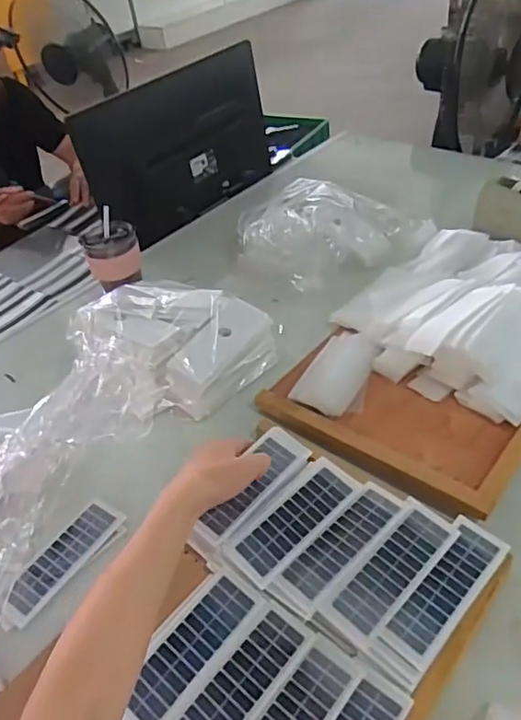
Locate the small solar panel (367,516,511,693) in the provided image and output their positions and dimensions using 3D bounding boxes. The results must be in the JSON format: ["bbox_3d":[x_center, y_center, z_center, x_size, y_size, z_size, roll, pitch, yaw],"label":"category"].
[{"bbox_3d":[0.157,0.204,0.495,0.046,0.011,0.160,31,57,32],"label":"small solar panel"}]

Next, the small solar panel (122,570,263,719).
[{"bbox_3d":[-0.064,0.243,0.477,0.053,0.006,0.146,27,55,29],"label":"small solar panel"}]

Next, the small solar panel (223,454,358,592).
[{"bbox_3d":[0.033,0.151,0.556,0.057,0.004,0.147,31,57,32],"label":"small solar panel"}]

